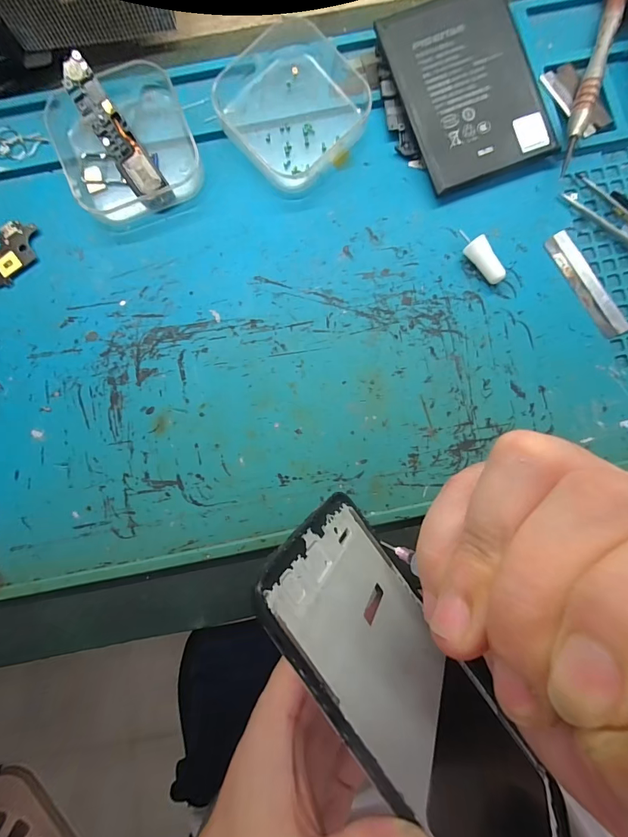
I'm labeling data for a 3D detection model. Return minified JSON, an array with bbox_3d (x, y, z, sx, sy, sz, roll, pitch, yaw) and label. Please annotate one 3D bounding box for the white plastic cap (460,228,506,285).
[{"bbox_3d":[0.081,-0.078,0.183,0.010,0.009,0.029,-33,86,-1],"label":"white plastic cap"}]

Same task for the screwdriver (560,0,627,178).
[{"bbox_3d":[0.139,-0.173,0.187,0.009,0.013,0.104,20,86,3],"label":"screwdriver"}]

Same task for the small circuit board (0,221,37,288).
[{"bbox_3d":[-0.153,-0.080,0.187,0.021,0.004,0.040,37,87,3],"label":"small circuit board"}]

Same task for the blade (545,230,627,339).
[{"bbox_3d":[0.133,-0.066,0.183,0.013,0.004,0.057,-28,86,-1],"label":"blade"}]

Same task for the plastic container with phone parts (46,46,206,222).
[{"bbox_3d":[-0.093,-0.136,0.182,0.062,0.024,0.068,-20,86,0],"label":"plastic container with phone parts"}]

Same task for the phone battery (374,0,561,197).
[{"bbox_3d":[0.075,-0.162,0.184,0.063,0.004,0.087,-20,91,1],"label":"phone battery"}]

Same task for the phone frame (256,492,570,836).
[{"bbox_3d":[0.041,0.102,0.133,0.004,0.074,0.152,-40,83,29],"label":"phone frame"}]

